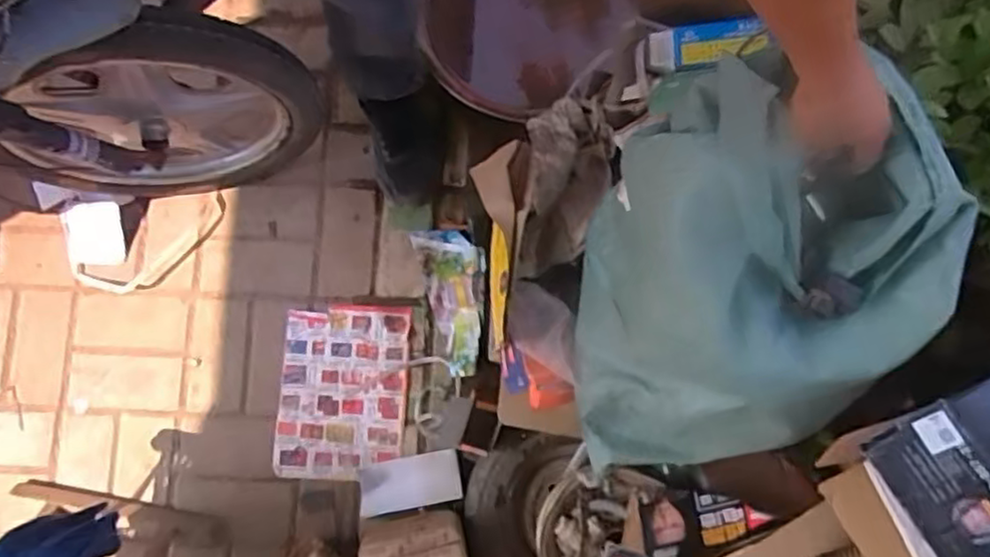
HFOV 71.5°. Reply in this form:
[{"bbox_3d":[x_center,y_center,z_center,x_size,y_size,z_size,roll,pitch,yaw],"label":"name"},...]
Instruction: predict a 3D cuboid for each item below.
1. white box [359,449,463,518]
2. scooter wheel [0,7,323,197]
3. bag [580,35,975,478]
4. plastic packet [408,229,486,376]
[{"bbox_3d":[-0.132,0.316,1.063,0.151,0.033,0.077,-11,81,-1],"label":"white box"},{"bbox_3d":[-0.476,-0.205,0.960,0.454,0.459,0.093,-18,81,-2],"label":"scooter wheel"},{"bbox_3d":[0.261,-0.022,0.743,0.294,0.324,0.406,-1,77,-1],"label":"bag"},{"bbox_3d":[-0.056,0.030,1.131,0.107,0.035,0.249,-17,81,-2],"label":"plastic packet"}]

